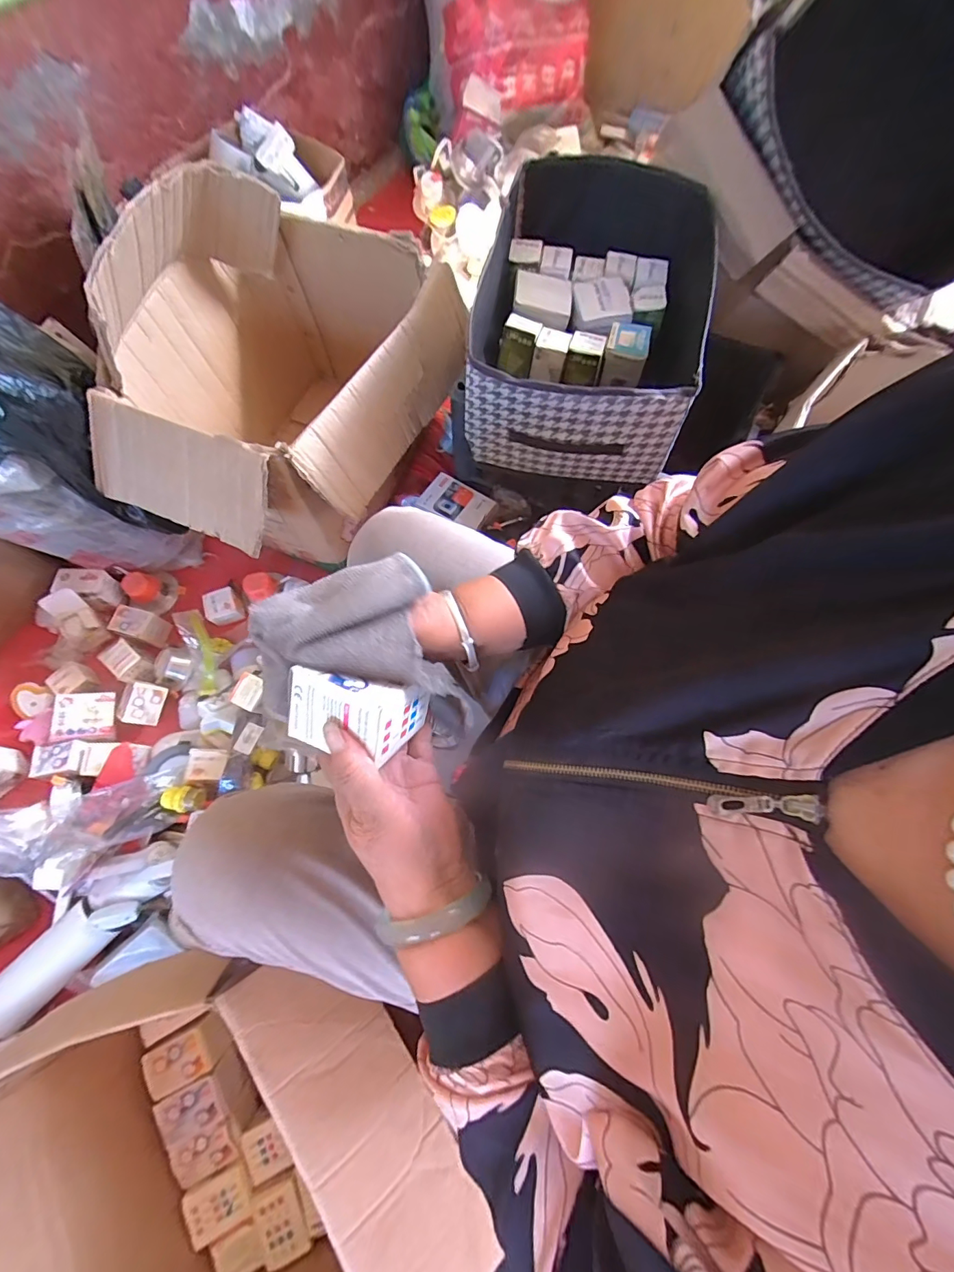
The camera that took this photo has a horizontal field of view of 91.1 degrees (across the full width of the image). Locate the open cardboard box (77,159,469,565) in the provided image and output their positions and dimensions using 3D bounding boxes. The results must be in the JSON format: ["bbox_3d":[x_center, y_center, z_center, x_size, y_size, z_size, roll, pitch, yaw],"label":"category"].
[{"bbox_3d":[-0.330,-0.410,0.828,0.475,0.446,0.572,23,71,7],"label":"open cardboard box"}]

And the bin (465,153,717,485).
[{"bbox_3d":[0.166,-0.465,0.700,0.323,0.162,0.456,14,70,5],"label":"bin"}]

